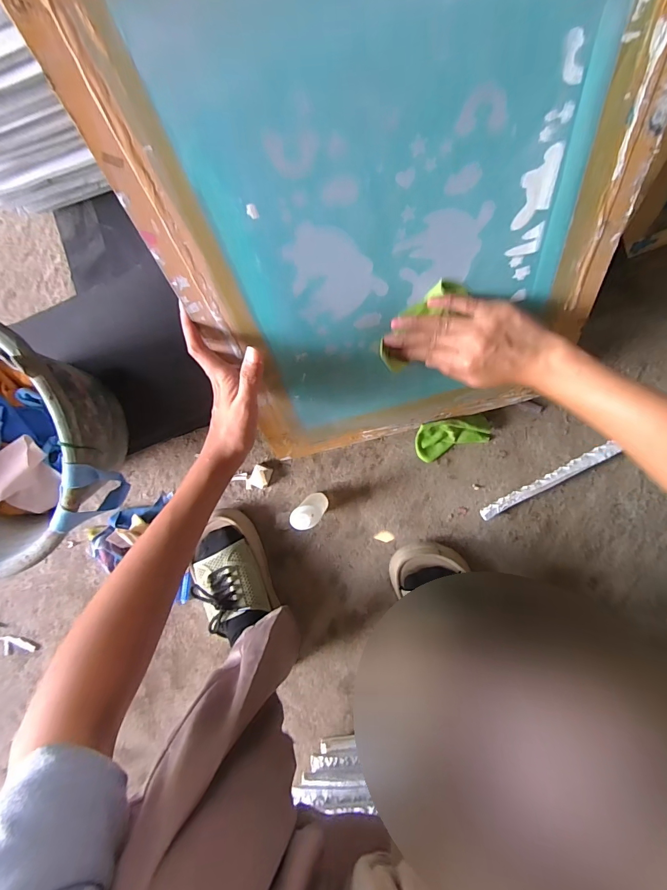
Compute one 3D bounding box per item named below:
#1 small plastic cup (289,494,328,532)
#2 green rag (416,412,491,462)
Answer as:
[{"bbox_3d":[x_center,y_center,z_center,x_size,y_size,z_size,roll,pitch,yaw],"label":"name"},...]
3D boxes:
[{"bbox_3d":[-0.030,0.086,0.519,0.035,0.094,0.037,0,94,4],"label":"small plastic cup"},{"bbox_3d":[0.163,-0.010,0.524,0.099,0.032,0.053,-11,93,5],"label":"green rag"}]

